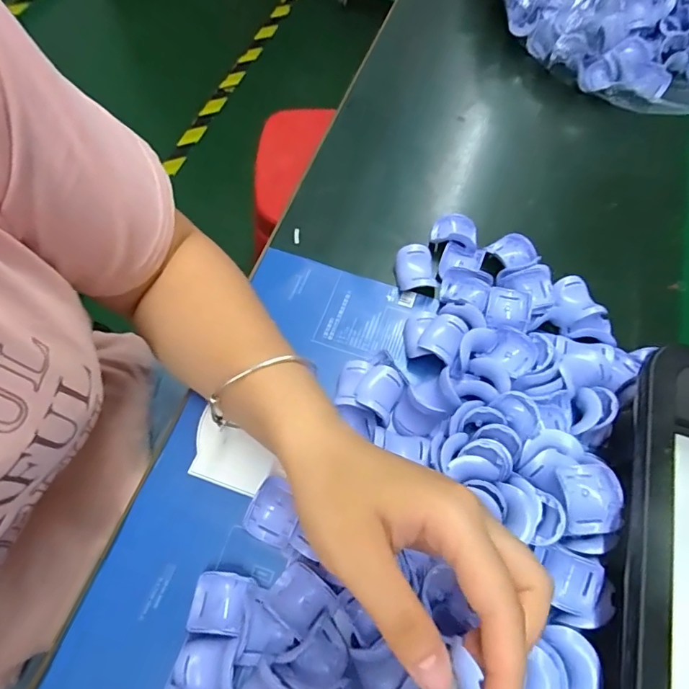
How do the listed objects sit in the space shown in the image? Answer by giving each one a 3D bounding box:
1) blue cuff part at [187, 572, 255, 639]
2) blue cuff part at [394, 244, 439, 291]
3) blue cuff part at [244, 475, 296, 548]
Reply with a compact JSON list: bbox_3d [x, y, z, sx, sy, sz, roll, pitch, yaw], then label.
[{"bbox_3d":[-0.071,0.147,0.274,0.033,0.012,0.032,5,65,-1],"label":"blue cuff part"},{"bbox_3d":[0.055,-0.059,0.380,0.029,0.016,0.039,3,65,-2],"label":"blue cuff part"},{"bbox_3d":[-0.043,0.103,0.299,0.030,0.015,0.037,22,66,7],"label":"blue cuff part"}]

